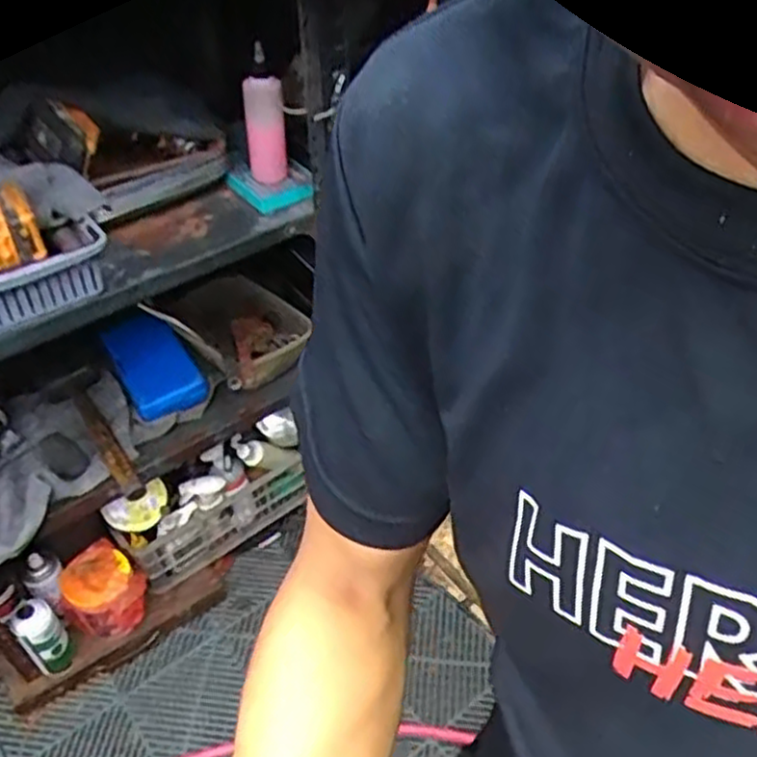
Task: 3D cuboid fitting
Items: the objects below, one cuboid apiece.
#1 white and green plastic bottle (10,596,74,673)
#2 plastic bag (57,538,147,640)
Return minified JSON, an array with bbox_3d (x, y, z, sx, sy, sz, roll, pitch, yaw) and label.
[{"bbox_3d":[-0.572,0.444,1.305,0.068,0.152,0.067,1,44,-1],"label":"white and green plastic bottle"},{"bbox_3d":[-0.490,0.395,1.375,0.120,0.125,0.133,30,51,26],"label":"plastic bag"}]

